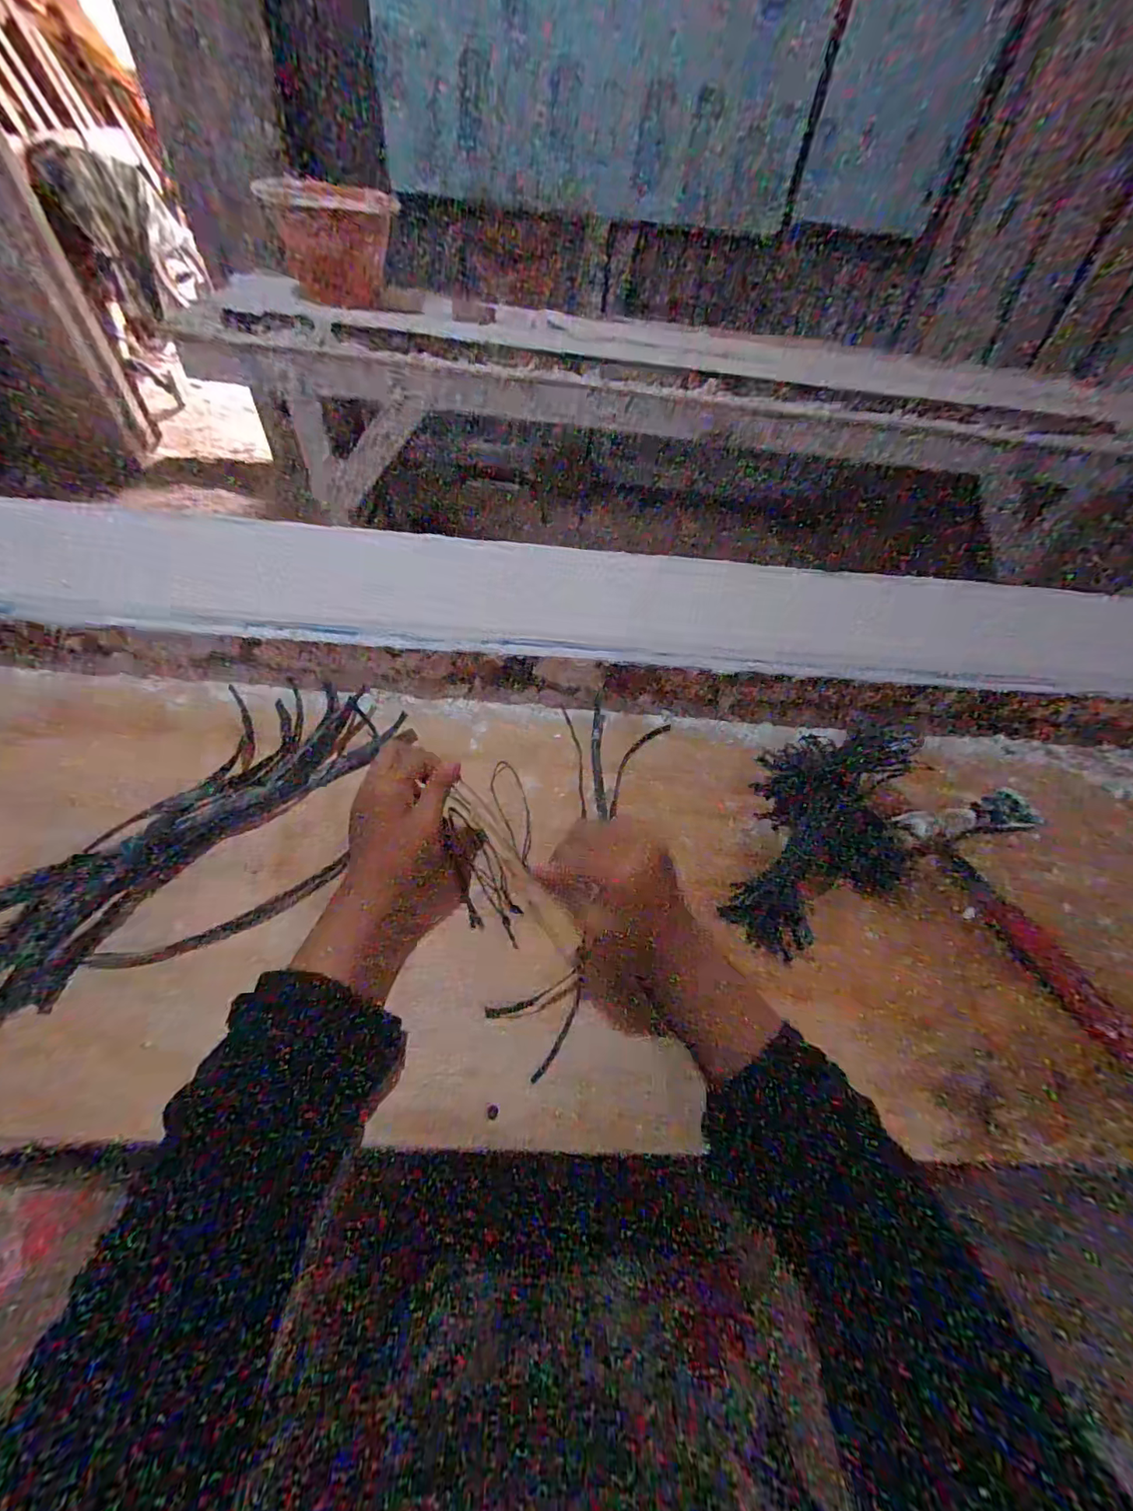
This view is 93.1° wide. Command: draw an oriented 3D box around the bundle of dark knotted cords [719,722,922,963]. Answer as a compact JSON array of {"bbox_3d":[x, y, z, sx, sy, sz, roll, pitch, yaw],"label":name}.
[{"bbox_3d":[0.228,0.061,0.465,0.125,0.045,0.233,21,54,10],"label":"bundle of dark knotted cords"}]

